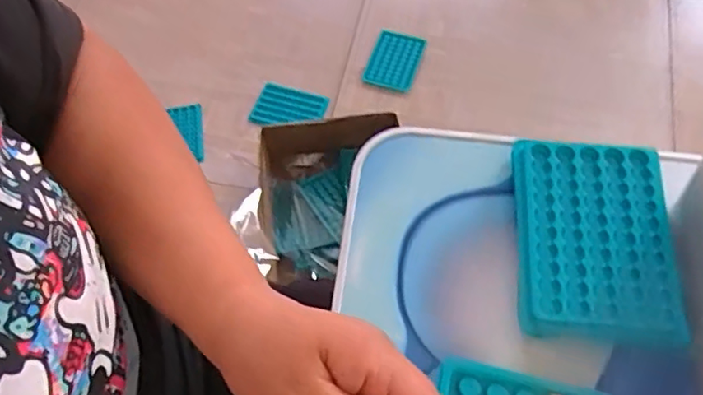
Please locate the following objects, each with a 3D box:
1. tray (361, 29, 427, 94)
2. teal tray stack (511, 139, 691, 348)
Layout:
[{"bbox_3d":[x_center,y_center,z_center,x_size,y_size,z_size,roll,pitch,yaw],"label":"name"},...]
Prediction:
[{"bbox_3d":[0.083,-0.266,1.115,0.099,0.017,0.131,18,74,18],"label":"tray"},{"bbox_3d":[0.150,0.026,0.363,0.091,0.026,0.127,2,63,4],"label":"teal tray stack"}]

